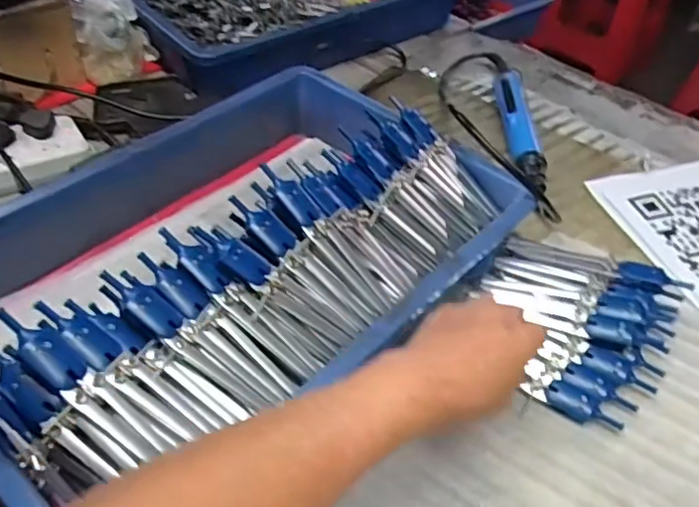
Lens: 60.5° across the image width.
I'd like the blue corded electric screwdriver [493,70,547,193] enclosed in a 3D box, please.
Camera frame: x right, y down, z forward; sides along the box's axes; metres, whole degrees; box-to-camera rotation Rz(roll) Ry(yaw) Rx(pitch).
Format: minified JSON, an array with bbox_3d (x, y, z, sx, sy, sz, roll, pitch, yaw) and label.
[{"bbox_3d":[0.193,-0.154,0.682,0.034,0.029,0.227,4,45,-2],"label":"blue corded electric screwdriver"}]

